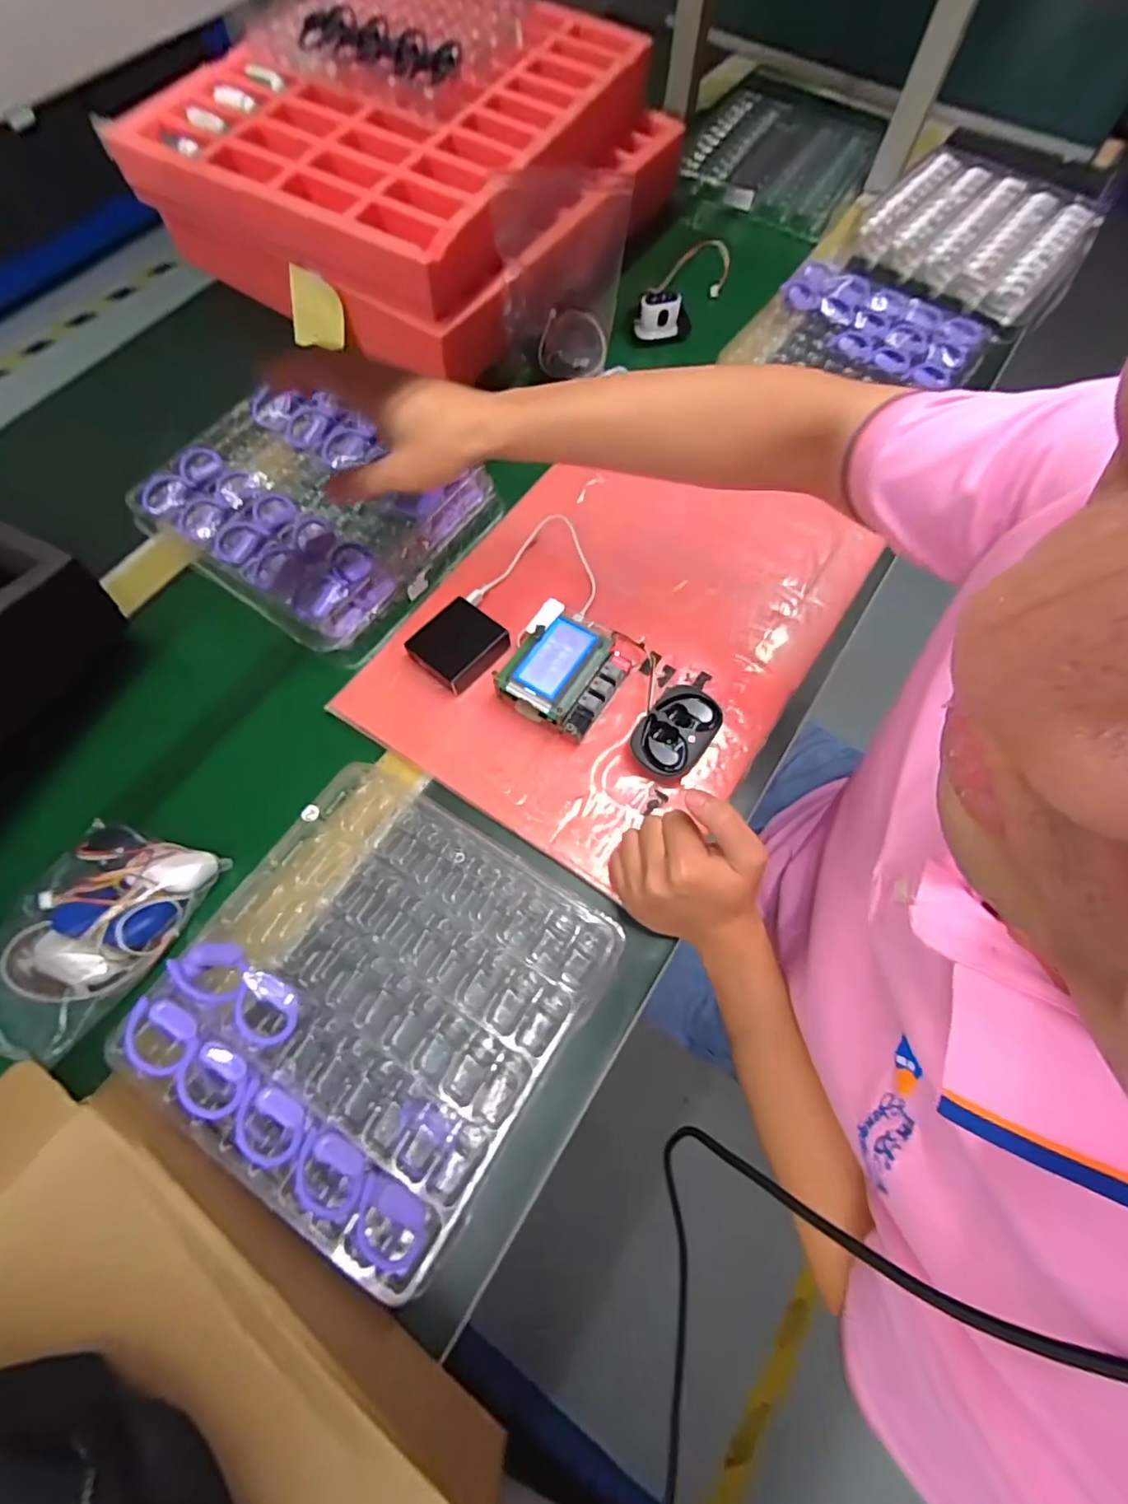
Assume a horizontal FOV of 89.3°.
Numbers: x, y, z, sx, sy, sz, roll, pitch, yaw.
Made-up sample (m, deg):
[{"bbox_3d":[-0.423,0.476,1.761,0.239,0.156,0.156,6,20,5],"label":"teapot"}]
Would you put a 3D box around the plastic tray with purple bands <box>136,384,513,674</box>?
[{"bbox_3d":[-0.242,-0.248,0.577,0.263,0.072,0.245,33,71,10],"label":"plastic tray with purple bands"}]

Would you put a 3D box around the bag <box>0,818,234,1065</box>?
[{"bbox_3d":[-0.378,0.135,0.446,0.134,0.056,0.174,25,70,7],"label":"bag"}]

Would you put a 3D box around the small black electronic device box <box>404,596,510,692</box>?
[{"bbox_3d":[-0.100,-0.100,0.535,0.065,0.022,0.076,41,73,13],"label":"small black electronic device box"}]

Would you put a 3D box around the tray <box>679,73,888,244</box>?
[{"bbox_3d":[0.340,-0.933,0.885,0.265,0.035,0.367,22,70,7],"label":"tray"}]

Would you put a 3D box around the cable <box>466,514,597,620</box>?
[{"bbox_3d":[-0.024,-0.186,0.569,0.118,0.025,0.111,13,69,3],"label":"cable"}]

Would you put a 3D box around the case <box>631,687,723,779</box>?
[{"bbox_3d":[0.098,-0.019,0.504,0.058,0.028,0.087,33,72,10],"label":"case"}]

